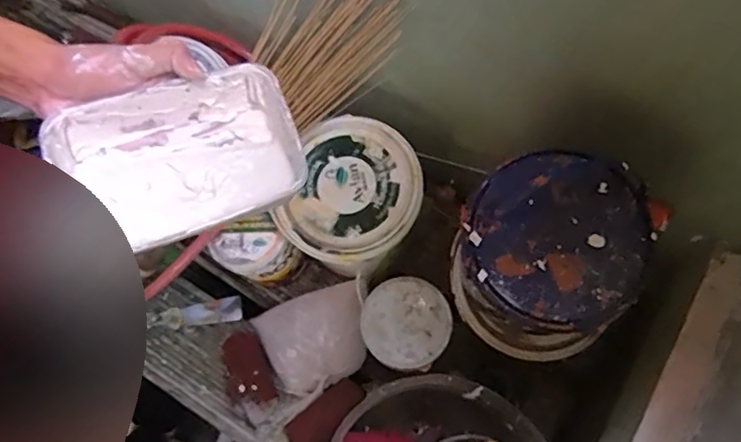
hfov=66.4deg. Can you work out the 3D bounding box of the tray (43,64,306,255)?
[{"bbox_3d":[-0.135,-0.044,0.417,0.161,0.054,0.106,-24,71,-9],"label":"tray"}]

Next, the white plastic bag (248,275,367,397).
[{"bbox_3d":[-0.082,0.163,0.771,0.161,0.129,0.134,-11,69,-5],"label":"white plastic bag"}]

